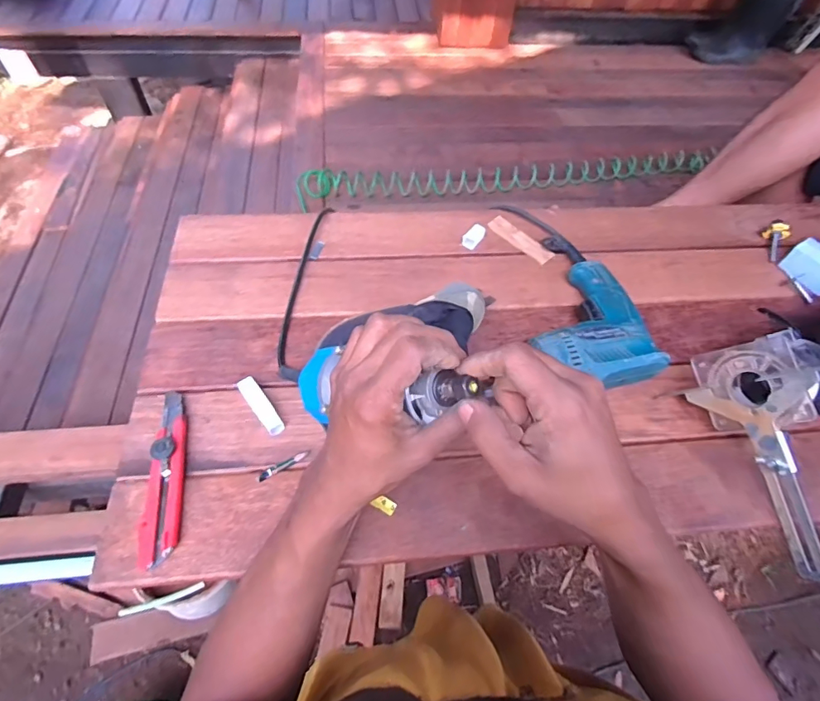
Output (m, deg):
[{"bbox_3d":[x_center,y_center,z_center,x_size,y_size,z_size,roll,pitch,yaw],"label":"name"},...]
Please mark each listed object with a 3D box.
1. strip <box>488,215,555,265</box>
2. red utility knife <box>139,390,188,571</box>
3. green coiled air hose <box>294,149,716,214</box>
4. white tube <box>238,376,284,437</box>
[{"bbox_3d":[0.155,-0.154,0.656,0.098,0.005,0.027,42,73,16],"label":"strip"},{"bbox_3d":[-0.228,0.113,0.442,0.031,0.017,0.165,-5,58,-7],"label":"red utility knife"},{"bbox_3d":[0.290,-0.519,1.367,1.213,0.058,0.126,-7,58,-8],"label":"green coiled air hose"},{"bbox_3d":[-0.153,0.057,0.486,0.019,0.016,0.069,-33,65,-23],"label":"white tube"}]

